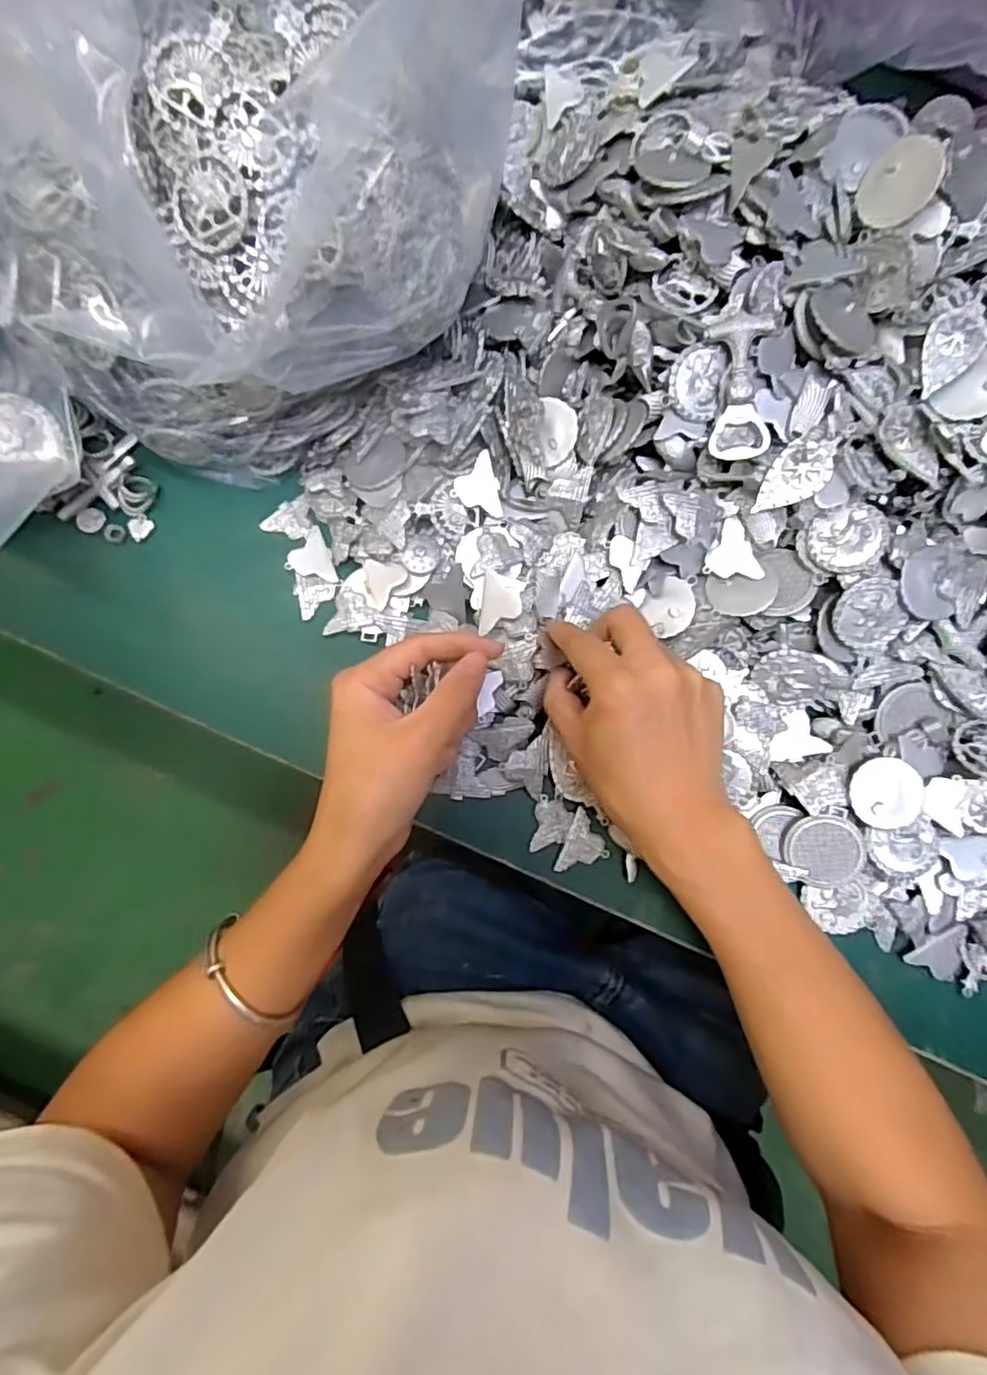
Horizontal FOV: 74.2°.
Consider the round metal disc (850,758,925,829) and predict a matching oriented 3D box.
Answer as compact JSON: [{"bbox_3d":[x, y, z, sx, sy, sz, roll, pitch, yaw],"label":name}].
[{"bbox_3d":[0.210,0.056,0.348,0.037,0.009,0.036,0,82,-3],"label":"round metal disc"}]

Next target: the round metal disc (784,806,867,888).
[{"bbox_3d":[0.180,0.088,0.352,0.038,0.005,0.042,-32,90,15],"label":"round metal disc"}]

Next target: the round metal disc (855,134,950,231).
[{"bbox_3d":[0.196,-0.243,0.315,0.004,0.037,0.035,-13,112,-38],"label":"round metal disc"}]

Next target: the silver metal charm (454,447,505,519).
[{"bbox_3d":[-0.008,-0.111,0.366,0.024,0.004,0.035,-21,102,1],"label":"silver metal charm"}]

